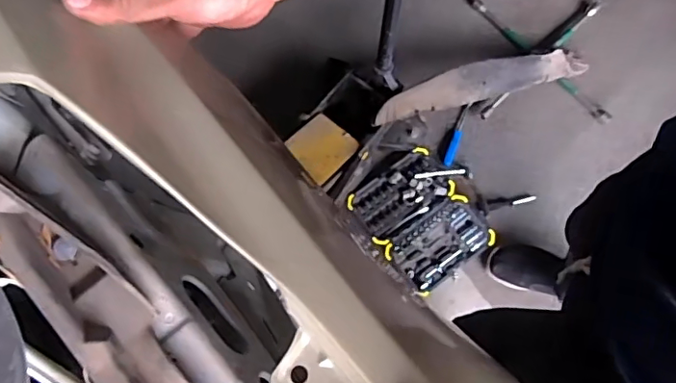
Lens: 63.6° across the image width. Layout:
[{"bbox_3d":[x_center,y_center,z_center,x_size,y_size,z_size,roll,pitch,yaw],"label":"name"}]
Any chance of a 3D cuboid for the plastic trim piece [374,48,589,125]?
[{"bbox_3d":[0.390,-0.290,1.431,0.670,0.067,0.092,-17,75,-23],"label":"plastic trim piece"}]

